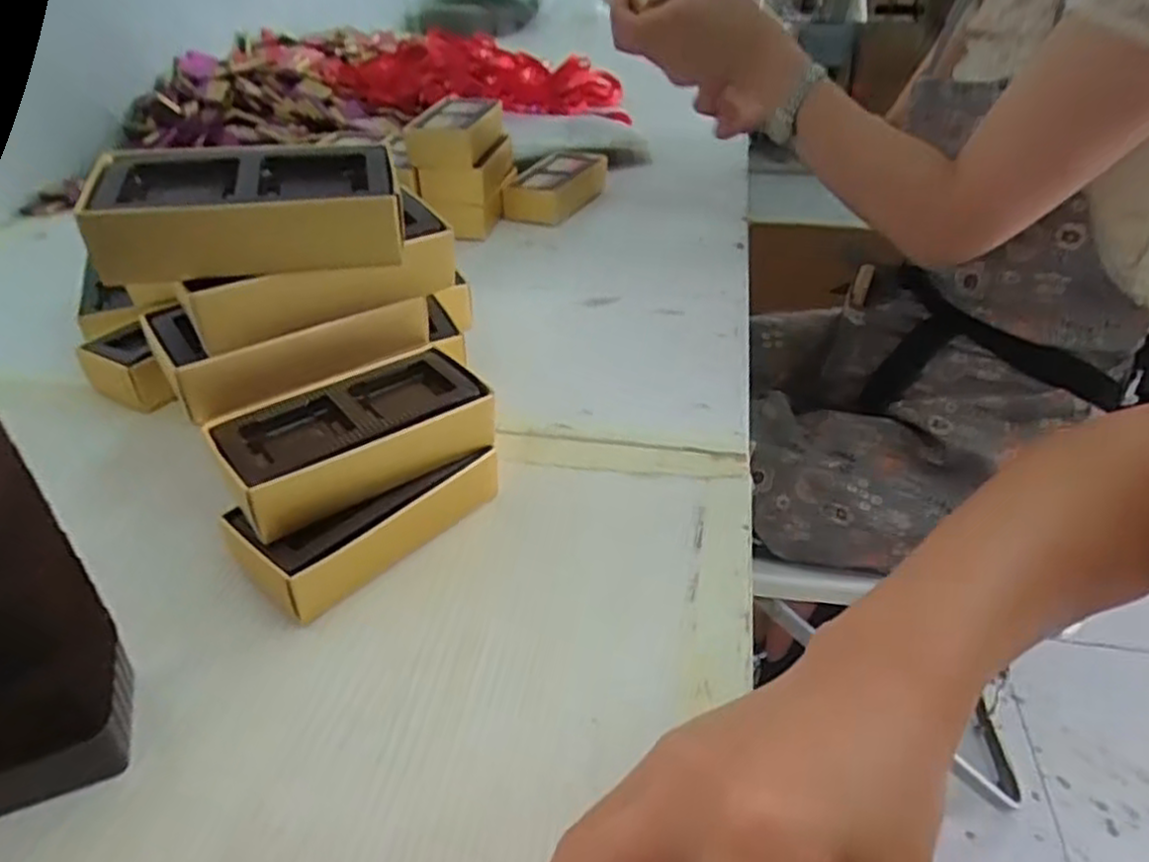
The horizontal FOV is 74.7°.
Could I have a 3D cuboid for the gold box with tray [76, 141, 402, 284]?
[{"bbox_3d":[-0.131,-0.089,0.306,0.111,0.035,0.060,-12,37,-15],"label":"gold box with tray"}]

